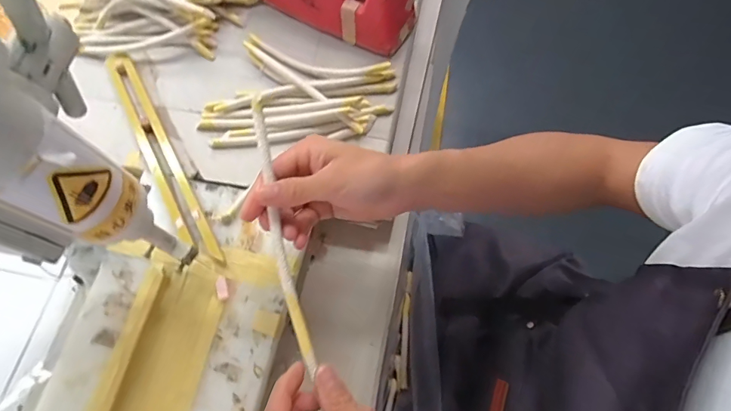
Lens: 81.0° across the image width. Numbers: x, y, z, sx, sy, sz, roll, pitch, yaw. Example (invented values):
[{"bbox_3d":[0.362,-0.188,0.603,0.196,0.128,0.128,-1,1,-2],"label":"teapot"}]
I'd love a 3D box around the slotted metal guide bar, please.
[{"bbox_3d":[-0.234,-0.060,0.482,0.034,0.011,0.307,-33,69,1],"label":"slotted metal guide bar"}]

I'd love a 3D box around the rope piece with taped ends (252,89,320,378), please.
[{"bbox_3d":[-0.068,0.020,0.339,0.019,0.020,0.217,-12,82,-2],"label":"rope piece with taped ends"}]

